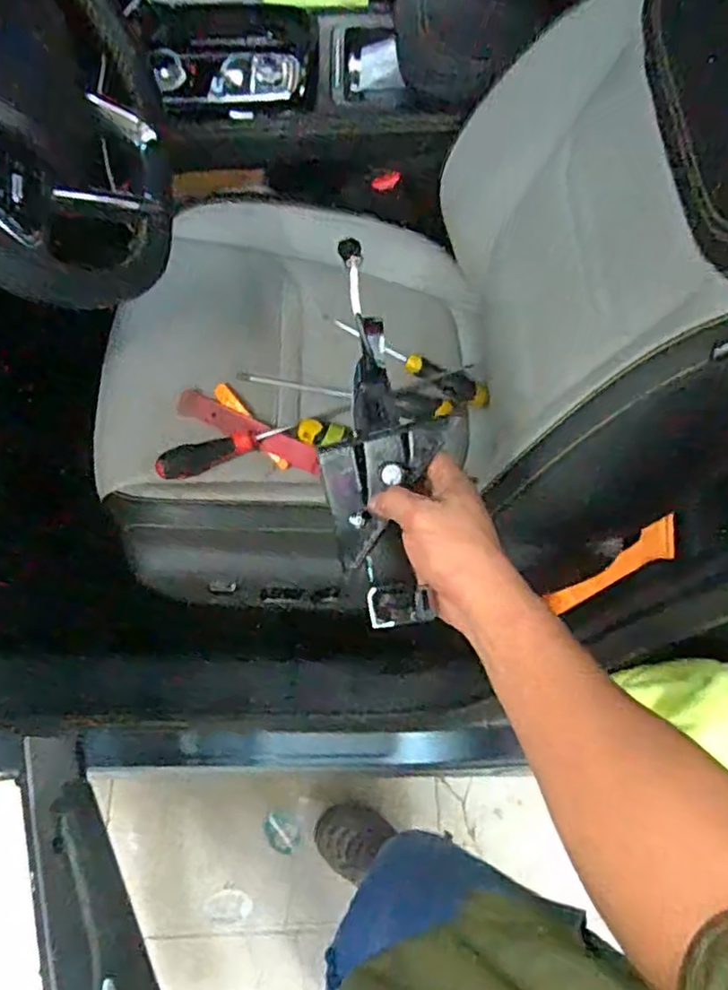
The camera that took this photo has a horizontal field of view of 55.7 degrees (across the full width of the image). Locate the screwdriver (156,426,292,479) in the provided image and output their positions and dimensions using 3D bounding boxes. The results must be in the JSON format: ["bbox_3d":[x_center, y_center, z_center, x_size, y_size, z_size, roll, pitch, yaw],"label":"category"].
[{"bbox_3d":[-0.159,-0.052,0.788,0.153,0.039,0.030,-19,66,-10],"label":"screwdriver"}]

